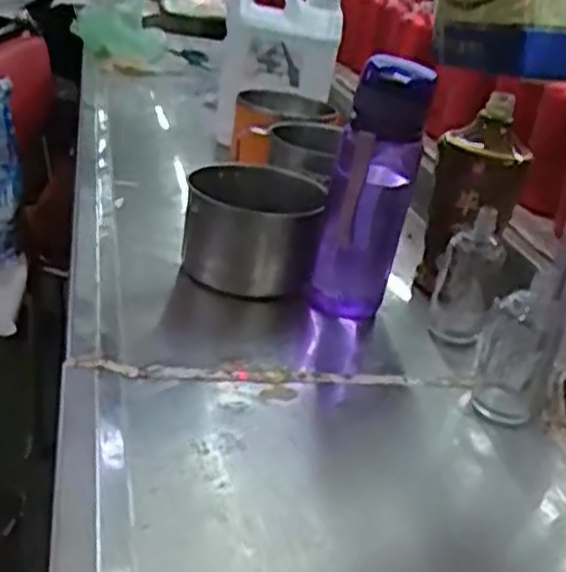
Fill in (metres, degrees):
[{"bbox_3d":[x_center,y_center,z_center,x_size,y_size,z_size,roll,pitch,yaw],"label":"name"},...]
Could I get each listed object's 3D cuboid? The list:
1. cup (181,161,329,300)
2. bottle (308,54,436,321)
[{"bbox_3d":[-0.032,-0.054,0.790,0.130,0.091,0.130,3,26,-10],"label":"cup"},{"bbox_3d":[0.077,-0.086,0.721,0.077,0.226,0.075,11,26,6],"label":"bottle"}]

